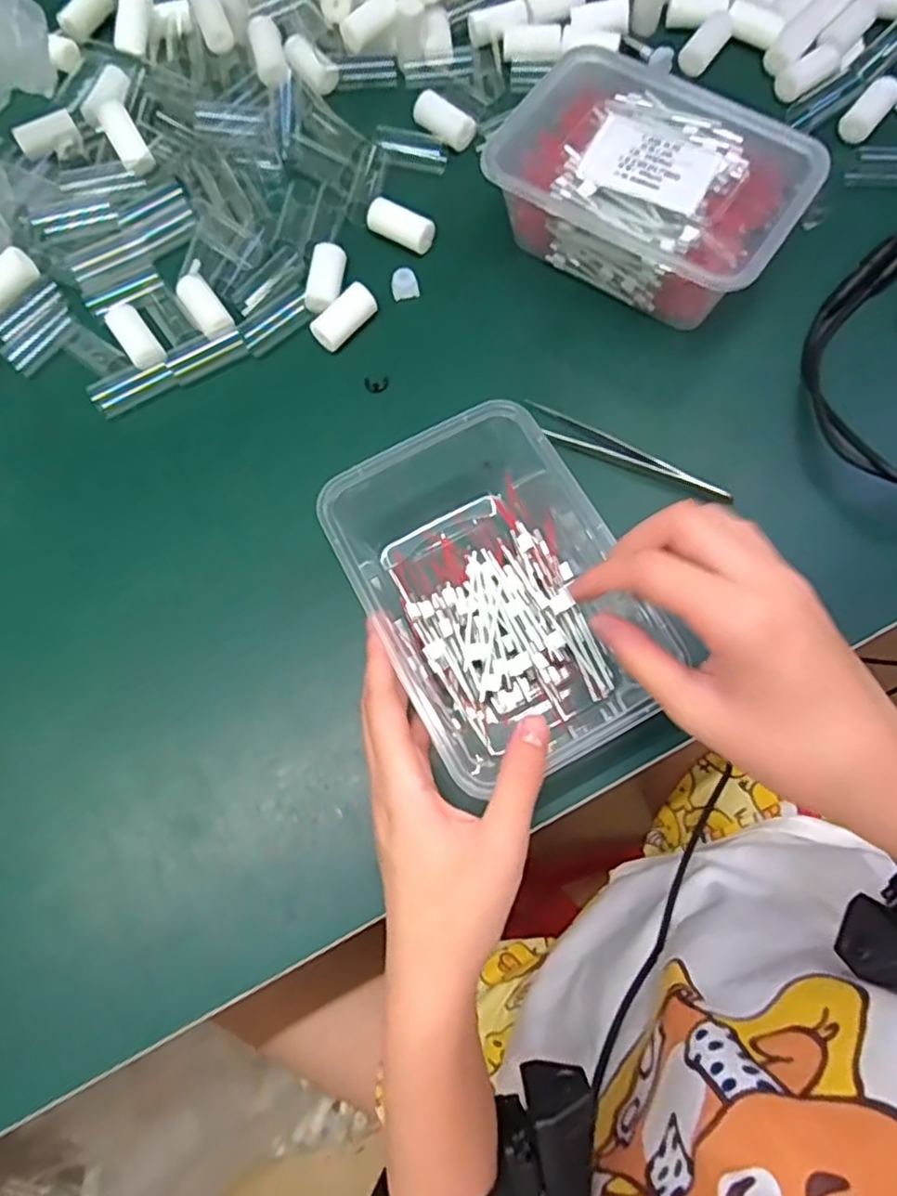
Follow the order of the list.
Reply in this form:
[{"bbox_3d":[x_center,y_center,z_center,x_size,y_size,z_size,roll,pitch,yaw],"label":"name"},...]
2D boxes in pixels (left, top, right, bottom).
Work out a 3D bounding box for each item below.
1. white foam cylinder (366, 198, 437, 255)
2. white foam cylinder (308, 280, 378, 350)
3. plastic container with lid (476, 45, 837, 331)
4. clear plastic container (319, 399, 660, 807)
[{"bbox_3d":[-0.031,-0.242,0.442,0.045,0.015,0.019,30,77,10],"label":"white foam cylinder"},{"bbox_3d":[-0.064,-0.173,0.420,0.042,0.015,0.021,-42,76,-10],"label":"white foam cylinder"},{"bbox_3d":[0.117,-0.241,0.410,0.173,0.062,0.124,32,79,9],"label":"plastic container with lid"},{"bbox_3d":[0.019,0.000,0.347,0.116,0.068,0.178,-24,77,-5],"label":"clear plastic container"}]

